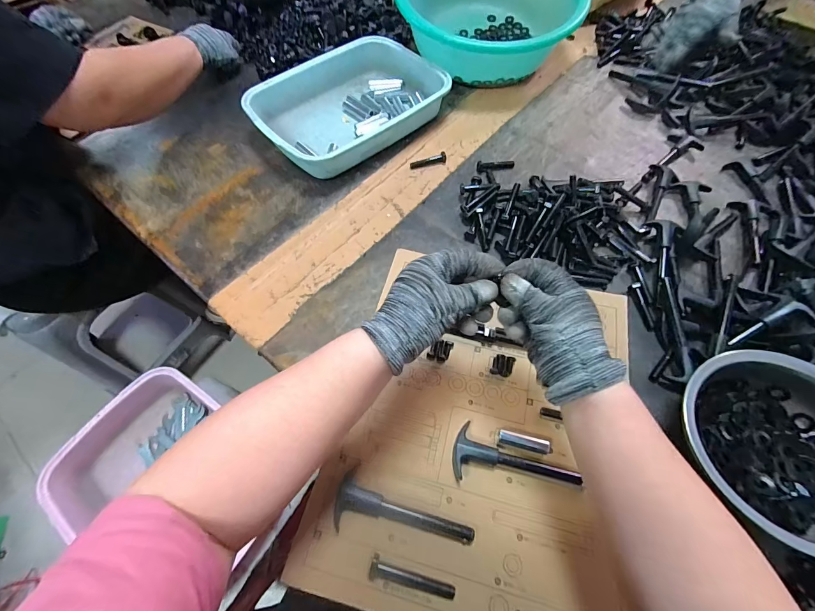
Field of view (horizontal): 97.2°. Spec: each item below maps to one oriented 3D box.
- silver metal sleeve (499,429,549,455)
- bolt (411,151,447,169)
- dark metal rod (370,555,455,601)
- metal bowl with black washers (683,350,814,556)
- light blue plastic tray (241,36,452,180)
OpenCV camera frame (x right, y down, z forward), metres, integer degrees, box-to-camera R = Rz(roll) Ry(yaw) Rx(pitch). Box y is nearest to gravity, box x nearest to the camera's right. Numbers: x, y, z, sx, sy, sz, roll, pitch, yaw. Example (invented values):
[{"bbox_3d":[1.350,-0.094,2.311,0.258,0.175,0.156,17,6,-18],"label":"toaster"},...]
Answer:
[{"bbox_3d":[0.119,0.138,0.366,0.049,0.017,0.016,13,62,9],"label":"silver metal sleeve"},{"bbox_3d":[0.035,-0.237,0.588,0.061,0.012,0.016,-18,61,-8],"label":"bolt"},{"bbox_3d":[0.004,0.239,0.313,0.075,0.010,0.018,12,61,9],"label":"dark metal rod"},{"bbox_3d":[0.348,0.130,0.337,0.168,0.065,0.162,-1,60,2],"label":"metal bowl with black washers"},{"bbox_3d":[-0.108,-0.355,0.628,0.310,0.060,0.225,-39,66,-18],"label":"light blue plastic tray"}]

